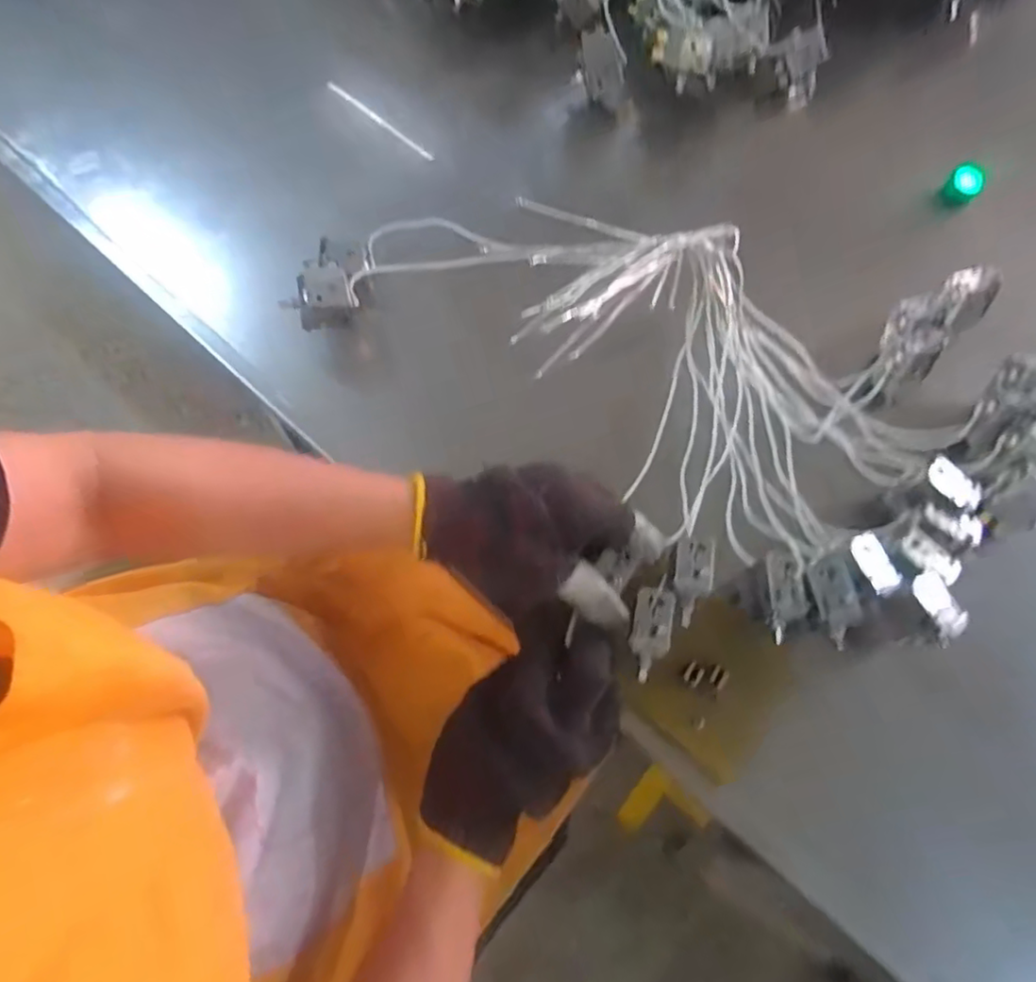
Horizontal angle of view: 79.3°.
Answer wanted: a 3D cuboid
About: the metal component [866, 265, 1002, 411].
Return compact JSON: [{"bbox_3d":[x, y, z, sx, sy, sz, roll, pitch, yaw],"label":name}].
[{"bbox_3d":[0.339,-0.135,0.517,0.145,0.039,0.051,-40,75,-17],"label":"metal component"}]

